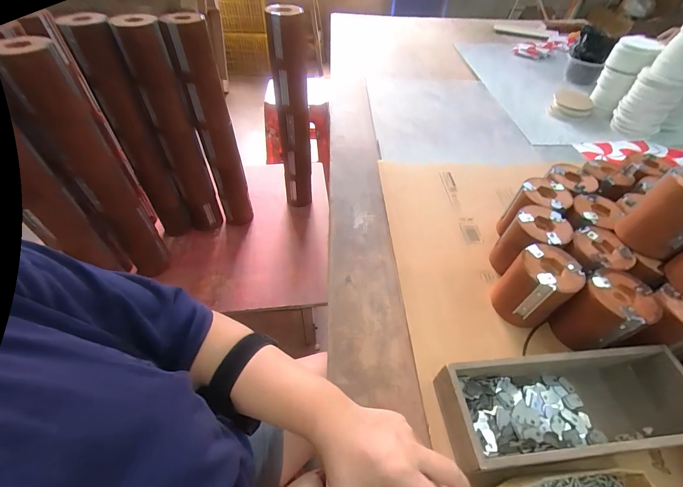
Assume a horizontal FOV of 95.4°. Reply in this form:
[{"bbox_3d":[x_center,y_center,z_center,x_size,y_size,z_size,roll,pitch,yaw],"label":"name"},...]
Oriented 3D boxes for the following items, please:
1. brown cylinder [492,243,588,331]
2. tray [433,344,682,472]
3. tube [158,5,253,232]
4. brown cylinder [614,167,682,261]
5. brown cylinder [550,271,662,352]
[{"bbox_3d":[0.276,0.061,0.441,0.080,0.096,0.076,-29,55,-23],"label":"brown cylinder"},{"bbox_3d":[0.263,0.188,0.359,0.290,0.066,0.100,-4,49,-4],"label":"tray"},{"bbox_3d":[-0.290,-0.244,0.729,0.085,0.466,0.069,-16,52,-15],"label":"tube"},{"bbox_3d":[0.443,-0.040,0.413,0.073,0.102,0.074,-20,53,-18],"label":"brown cylinder"},{"bbox_3d":[0.347,0.094,0.416,0.086,0.087,0.075,-23,53,-19],"label":"brown cylinder"}]

